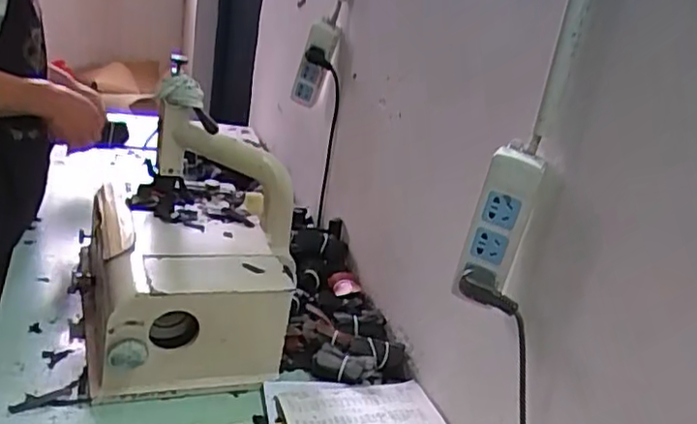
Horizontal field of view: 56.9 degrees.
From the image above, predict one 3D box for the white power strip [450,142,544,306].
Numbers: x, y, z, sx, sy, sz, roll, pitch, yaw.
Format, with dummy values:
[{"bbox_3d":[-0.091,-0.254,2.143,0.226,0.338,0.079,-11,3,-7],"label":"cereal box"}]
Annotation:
[{"bbox_3d":[0.153,0.017,0.665,0.058,0.160,0.030,17,24,16],"label":"white power strip"}]

